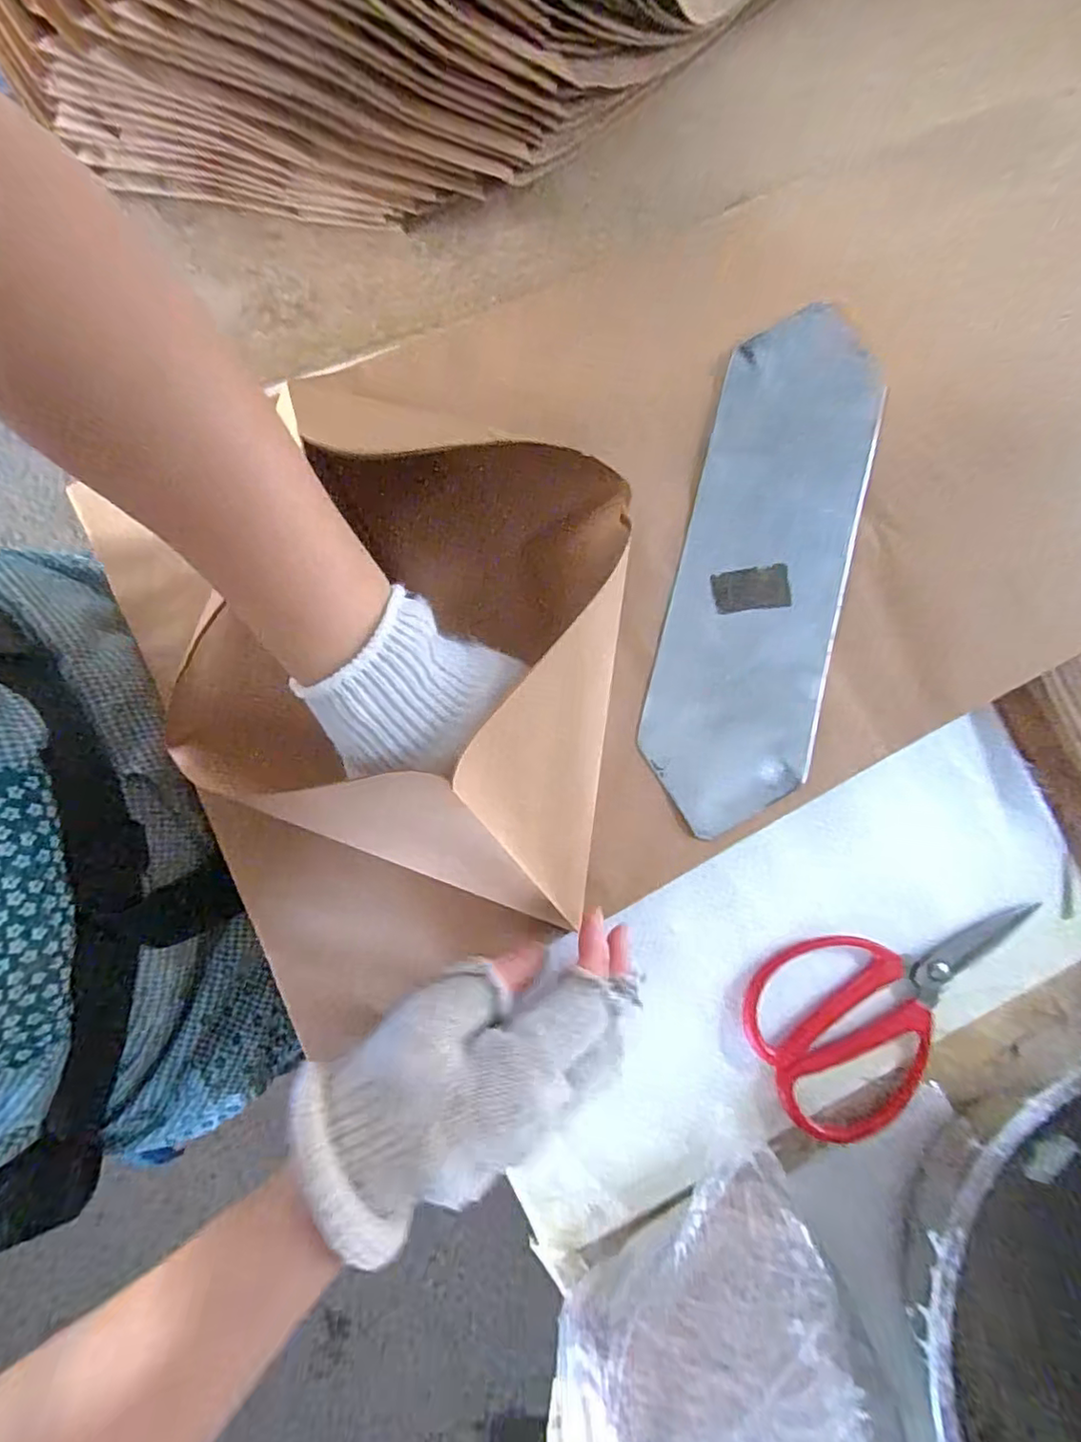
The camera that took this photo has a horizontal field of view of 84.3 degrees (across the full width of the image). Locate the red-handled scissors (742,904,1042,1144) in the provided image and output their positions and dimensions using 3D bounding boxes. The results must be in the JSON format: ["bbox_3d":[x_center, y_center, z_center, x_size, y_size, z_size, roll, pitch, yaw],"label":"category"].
[{"bbox_3d":[0.202,0.149,0.330,0.178,0.007,0.092,-25,82,-8],"label":"red-handled scissors"}]

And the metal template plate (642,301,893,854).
[{"bbox_3d":[0.136,-0.097,0.364,0.098,0.011,0.320,15,81,1],"label":"metal template plate"}]

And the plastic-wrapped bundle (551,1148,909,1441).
[{"bbox_3d":[0.074,0.306,0.261,0.149,0.067,0.175,-8,79,-6],"label":"plastic-wrapped bundle"}]

